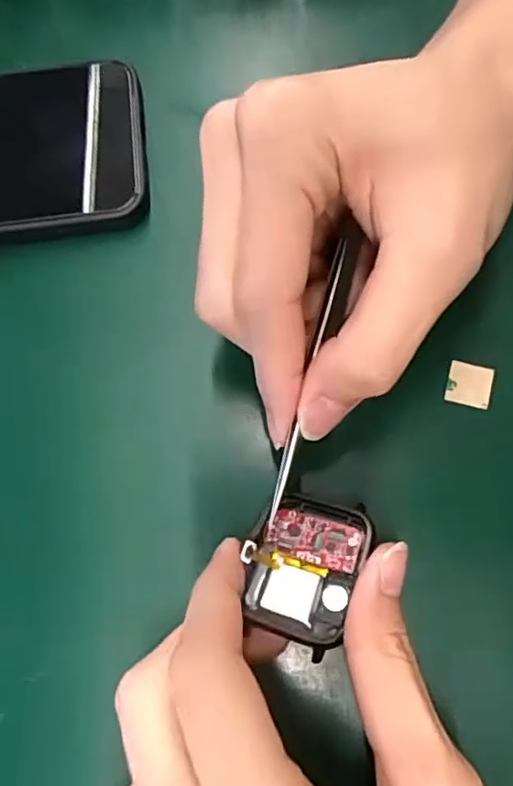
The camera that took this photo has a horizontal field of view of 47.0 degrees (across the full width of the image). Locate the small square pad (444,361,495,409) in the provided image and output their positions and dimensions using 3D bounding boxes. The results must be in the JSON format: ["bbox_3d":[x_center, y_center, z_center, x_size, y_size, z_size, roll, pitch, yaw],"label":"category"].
[{"bbox_3d":[0.077,-0.003,0.212,0.015,0.004,0.016,14,74,13],"label":"small square pad"}]

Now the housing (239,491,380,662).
[{"bbox_3d":[0.015,0.053,0.184,0.033,0.016,0.044,24,73,6],"label":"housing"}]

